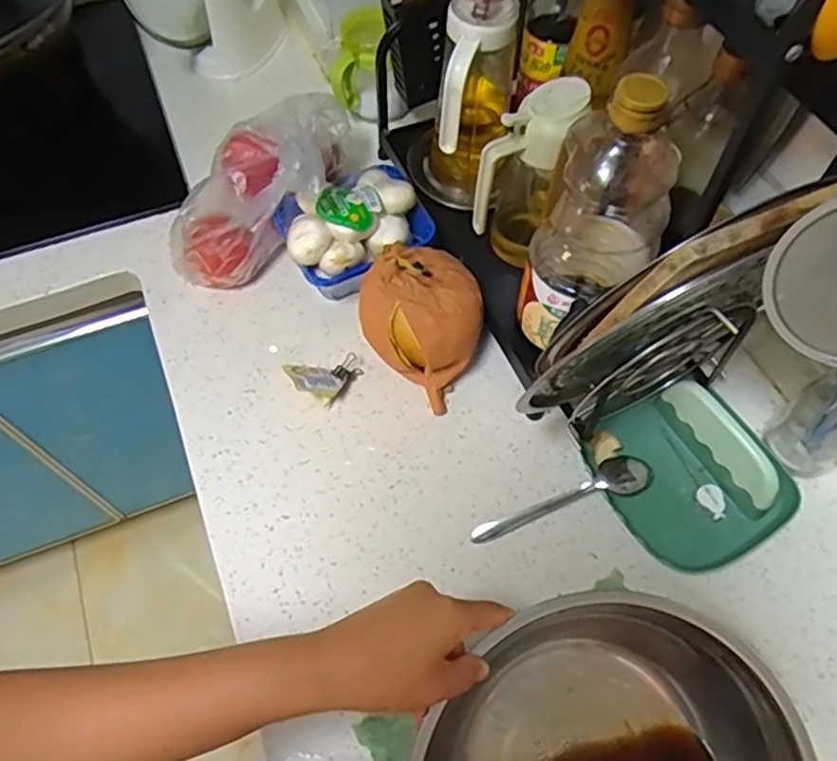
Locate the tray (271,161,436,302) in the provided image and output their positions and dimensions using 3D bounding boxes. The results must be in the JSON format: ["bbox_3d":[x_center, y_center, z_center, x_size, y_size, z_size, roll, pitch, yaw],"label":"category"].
[{"bbox_3d":[-0.063,-0.151,0.685,0.149,0.094,0.125,-31,65,-16],"label":"tray"}]

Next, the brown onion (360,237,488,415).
[{"bbox_3d":[0.006,-0.060,0.628,0.109,0.108,0.107,0,60,0],"label":"brown onion"}]

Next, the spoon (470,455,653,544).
[{"bbox_3d":[0.126,0.104,0.577,0.169,0.023,0.034,-19,62,-10],"label":"spoon"}]

